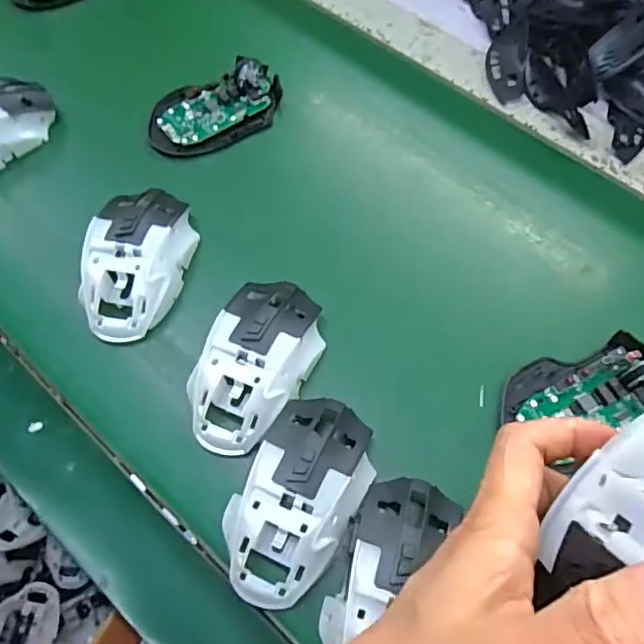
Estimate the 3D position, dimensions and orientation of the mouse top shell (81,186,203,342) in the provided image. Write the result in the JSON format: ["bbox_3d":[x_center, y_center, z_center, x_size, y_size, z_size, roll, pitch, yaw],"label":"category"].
[{"bbox_3d":[-0.128,-0.044,0.401,0.064,0.042,0.118,12,64,6],"label":"mouse top shell"}]

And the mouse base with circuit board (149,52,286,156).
[{"bbox_3d":[-0.088,-0.179,0.473,0.113,0.029,0.065,-20,64,-10],"label":"mouse base with circuit board"}]

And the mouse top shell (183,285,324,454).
[{"bbox_3d":[-0.042,0.025,0.362,0.066,0.038,0.116,21,66,10],"label":"mouse top shell"}]

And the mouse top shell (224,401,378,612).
[{"bbox_3d":[-0.013,0.098,0.323,0.067,0.034,0.116,28,67,13],"label":"mouse top shell"}]

